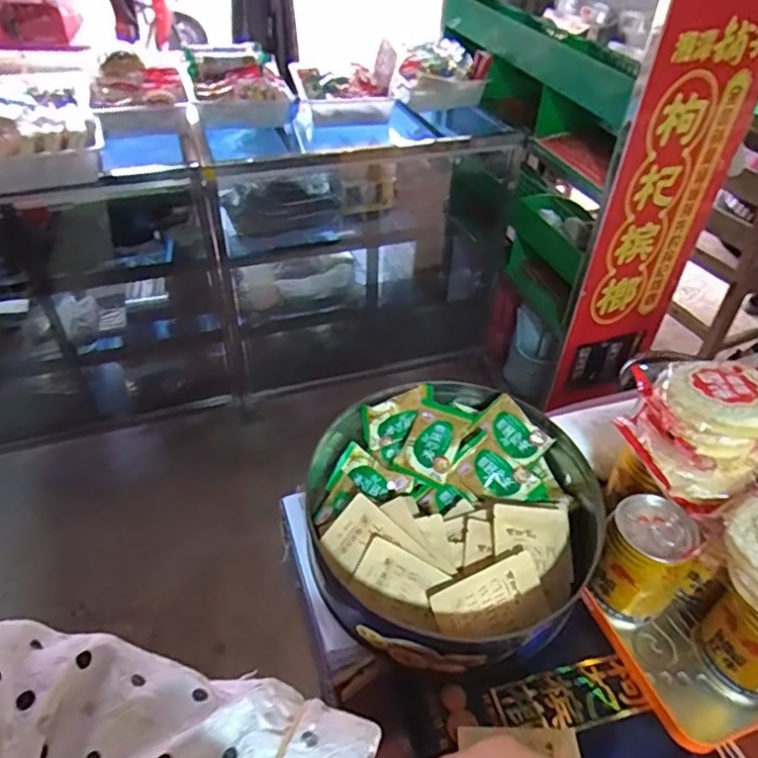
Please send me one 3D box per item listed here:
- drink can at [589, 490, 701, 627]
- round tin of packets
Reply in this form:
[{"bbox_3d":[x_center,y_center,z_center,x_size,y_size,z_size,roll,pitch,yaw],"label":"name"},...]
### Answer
[{"bbox_3d":[0.195,0.135,0.441,0.057,0.084,0.056,1,43,-1],"label":"drink can"},{"bbox_3d":[0.059,0.099,0.471,0.221,0.069,0.212,1,43,-1],"label":"round tin of packets"}]

